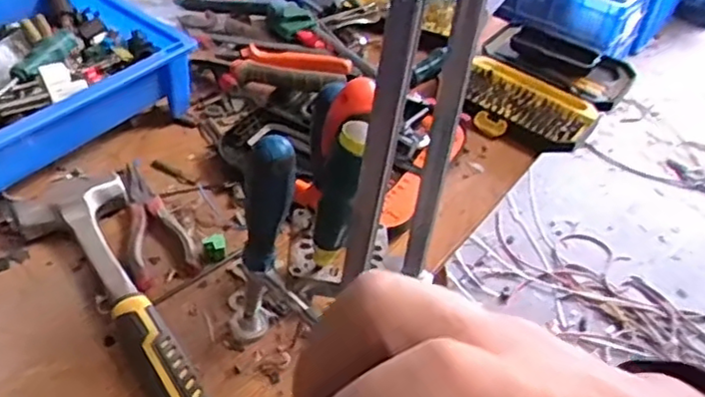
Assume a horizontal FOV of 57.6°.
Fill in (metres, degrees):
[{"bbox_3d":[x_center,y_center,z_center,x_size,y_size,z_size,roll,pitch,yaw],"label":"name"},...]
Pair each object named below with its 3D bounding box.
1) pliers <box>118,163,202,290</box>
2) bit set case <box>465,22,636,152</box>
[{"bbox_3d":[-0.184,0.017,0.588,0.055,0.020,0.151,-12,44,-20],"label":"pliers"},{"bbox_3d":[0.230,-0.141,0.794,0.194,0.049,0.205,23,44,19],"label":"bit set case"}]

